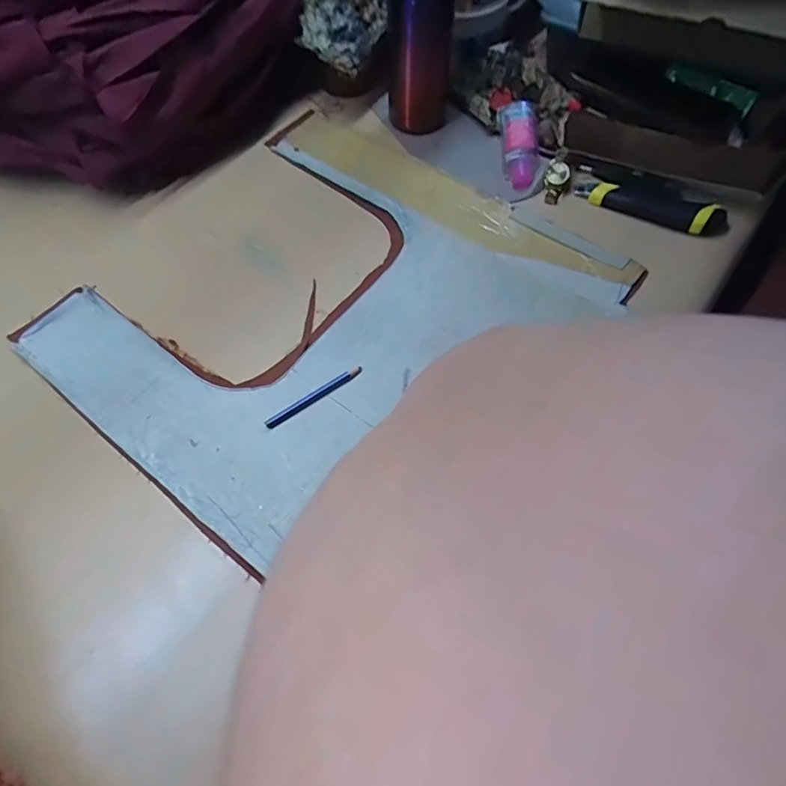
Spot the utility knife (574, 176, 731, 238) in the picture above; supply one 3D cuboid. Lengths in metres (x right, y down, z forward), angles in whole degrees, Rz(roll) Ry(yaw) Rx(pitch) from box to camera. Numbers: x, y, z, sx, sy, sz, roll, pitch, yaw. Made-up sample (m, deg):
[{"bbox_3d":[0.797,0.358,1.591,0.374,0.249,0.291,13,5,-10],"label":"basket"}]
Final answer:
[{"bbox_3d":[0.289,-0.211,0.551,0.162,0.015,0.039,25,66,14],"label":"utility knife"}]

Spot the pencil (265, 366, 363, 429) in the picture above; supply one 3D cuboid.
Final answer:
[{"bbox_3d":[-0.073,0.002,0.461,0.100,0.004,0.011,-33,66,-14],"label":"pencil"}]

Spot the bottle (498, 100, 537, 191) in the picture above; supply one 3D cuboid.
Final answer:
[{"bbox_3d":[0.149,-0.302,0.588,0.040,0.030,0.114,-2,77,3],"label":"bottle"}]

